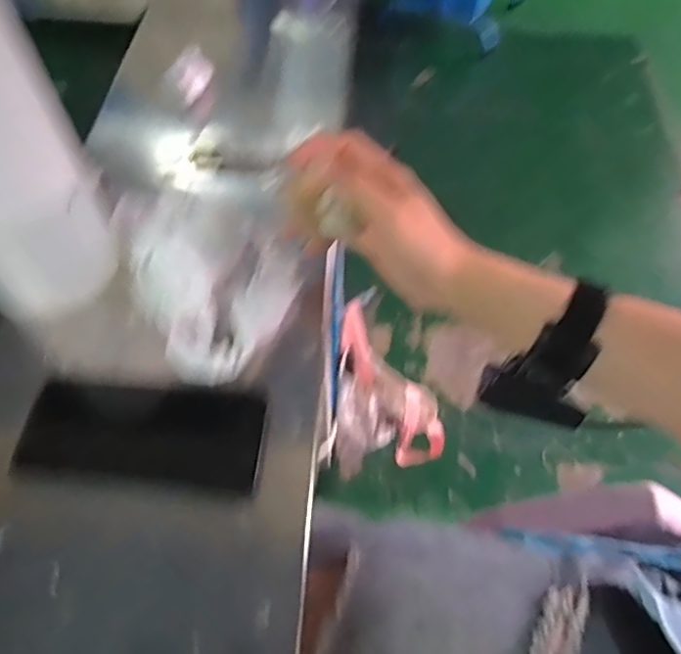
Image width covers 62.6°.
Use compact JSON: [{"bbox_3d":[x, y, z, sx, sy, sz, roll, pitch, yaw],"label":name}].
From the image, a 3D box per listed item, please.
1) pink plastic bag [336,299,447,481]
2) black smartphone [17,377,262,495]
[{"bbox_3d":[0.062,0.102,0.943,0.134,0.363,0.170,20,53,41],"label":"pink plastic bag"},{"bbox_3d":[-0.125,0.065,0.355,0.146,0.011,0.064,3,57,2],"label":"black smartphone"}]

